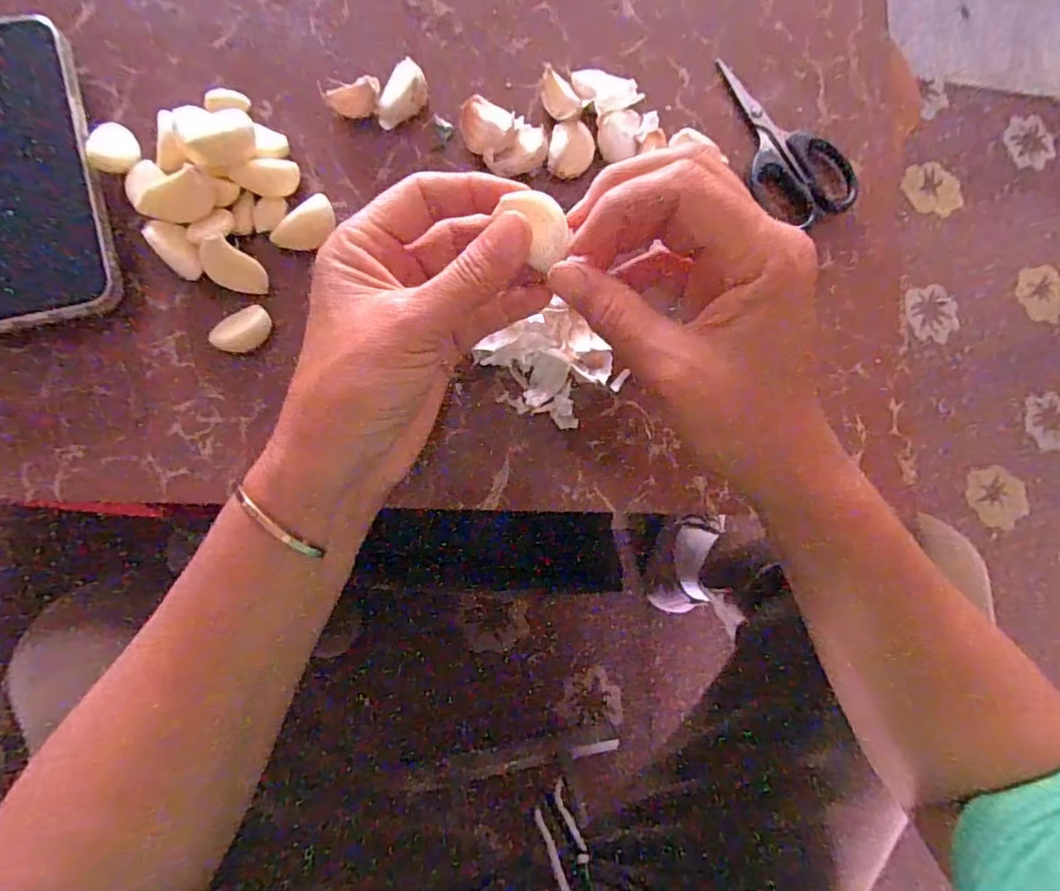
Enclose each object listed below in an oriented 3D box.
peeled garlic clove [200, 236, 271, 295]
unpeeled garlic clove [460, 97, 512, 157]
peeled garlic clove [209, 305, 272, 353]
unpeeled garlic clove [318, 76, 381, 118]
[{"bbox_3d":[-0.144,-0.085,0.274,0.019,0.008,0.032,-48,129,8],"label":"peeled garlic clove"},{"bbox_3d":[-0.025,-0.166,0.298,0.023,0.024,0.028,-44,89,-6],"label":"unpeeled garlic clove"},{"bbox_3d":[-0.142,-0.056,0.279,0.029,0.009,0.017,-33,89,-10],"label":"peeled garlic clove"},{"bbox_3d":[-0.093,-0.180,0.294,0.031,0.015,0.015,-3,84,-8],"label":"unpeeled garlic clove"}]

